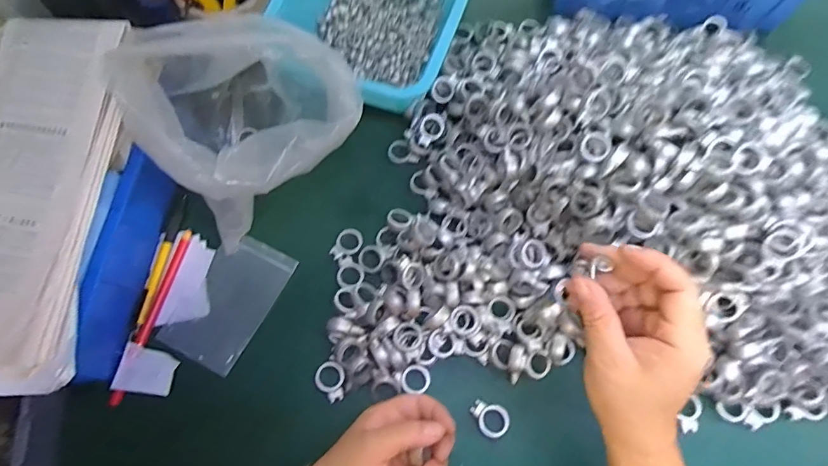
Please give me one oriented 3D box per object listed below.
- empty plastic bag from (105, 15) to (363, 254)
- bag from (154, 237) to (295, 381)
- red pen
[{"bbox_3d":[-0.156,-0.102,0.428,0.172,0.158,0.152,40,75,14],"label":"empty plastic bag"},{"bbox_3d":[-0.182,0.066,0.461,0.080,0.008,0.127,25,72,10],"label":"bag"},{"bbox_3d":[-0.254,0.078,0.453,0.011,0.011,0.173,11,70,5],"label":"red pen"}]

